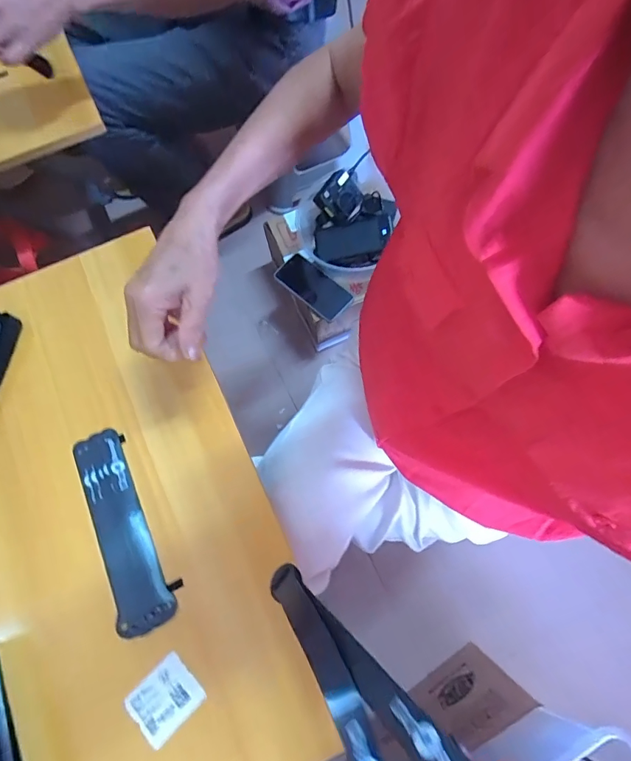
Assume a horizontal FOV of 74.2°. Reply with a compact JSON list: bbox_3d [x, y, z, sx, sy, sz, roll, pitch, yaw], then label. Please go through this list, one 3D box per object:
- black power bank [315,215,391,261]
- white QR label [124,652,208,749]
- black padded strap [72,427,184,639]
[{"bbox_3d":[0.074,-0.283,0.826,0.145,0.027,0.067,-12,88,3],"label":"black power bank"},{"bbox_3d":[-0.136,0.287,0.376,0.058,0.004,0.050,-43,75,-12],"label":"white QR label"},{"bbox_3d":[-0.195,0.145,0.420,0.055,0.010,0.199,-23,72,-7],"label":"black padded strap"}]

